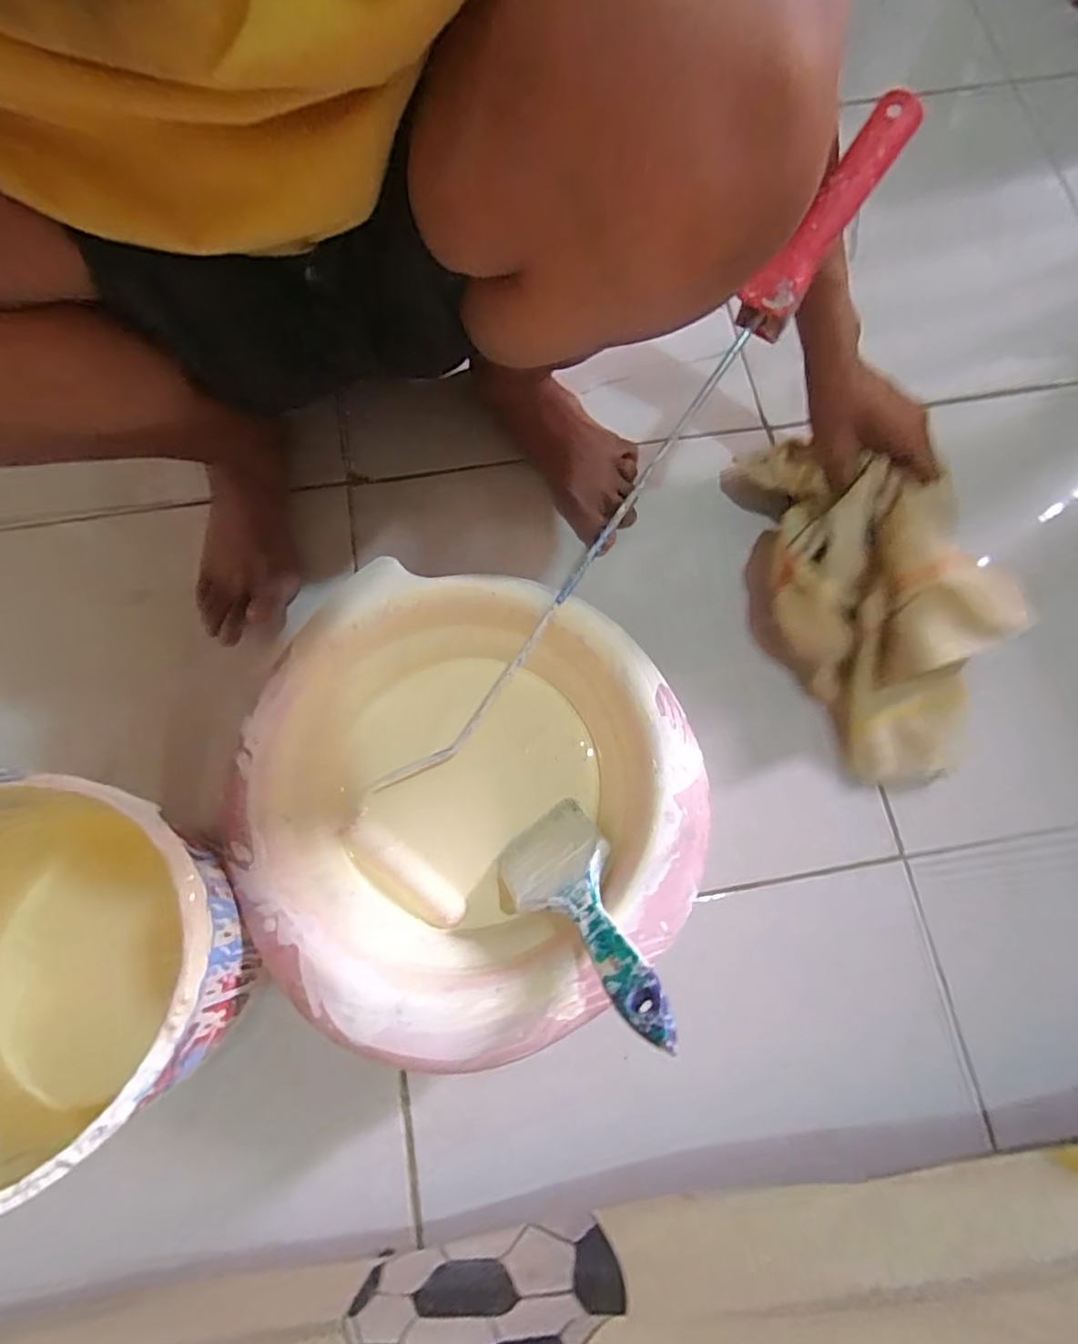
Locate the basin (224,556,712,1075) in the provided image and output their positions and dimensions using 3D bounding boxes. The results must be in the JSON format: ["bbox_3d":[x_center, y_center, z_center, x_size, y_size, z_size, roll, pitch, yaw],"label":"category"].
[{"bbox_3d":[-0.045,0.092,0.424,0.286,0.111,0.283,0,76,2],"label":"basin"}]

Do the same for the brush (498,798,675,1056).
[{"bbox_3d":[0.025,0.143,0.360,0.069,0.184,0.011,-33,115,-6],"label":"brush"}]

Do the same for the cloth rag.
[{"bbox_3d":[0.258,-0.063,0.455,0.130,0.112,0.272,-22,76,-4],"label":"cloth rag"}]

